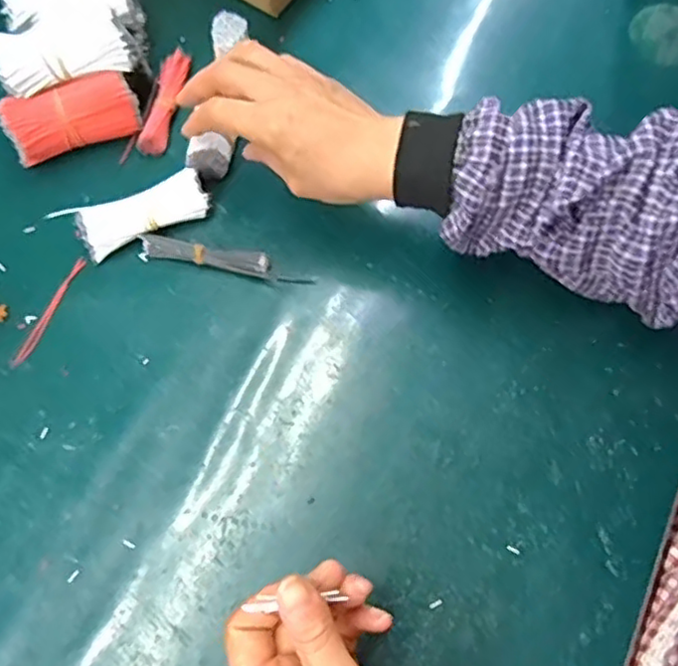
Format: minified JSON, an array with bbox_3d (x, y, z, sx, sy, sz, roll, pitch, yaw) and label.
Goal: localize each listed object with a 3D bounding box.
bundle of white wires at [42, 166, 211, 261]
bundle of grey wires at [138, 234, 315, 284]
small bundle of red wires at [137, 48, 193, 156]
[{"bbox_3d":[-0.140,-0.082,0.460,0.096,0.026,0.033,-25,70,-8],"label":"bundle of white wires"},{"bbox_3d":[-0.078,-0.051,0.453,0.118,0.015,0.014,10,69,5],"label":"bundle of grey wires"},{"bbox_3d":[-0.133,-0.176,0.502,0.023,0.014,0.088,8,69,4],"label":"small bundle of red wires"}]

